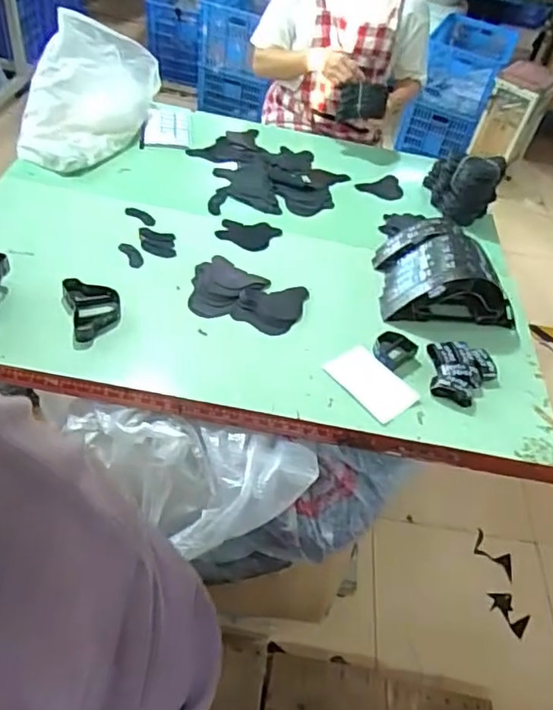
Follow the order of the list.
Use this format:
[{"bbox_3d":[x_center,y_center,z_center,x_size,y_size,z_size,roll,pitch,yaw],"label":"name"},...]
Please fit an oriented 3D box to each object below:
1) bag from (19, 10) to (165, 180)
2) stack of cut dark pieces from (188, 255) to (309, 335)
[{"bbox_3d":[-0.468,-0.622,1.346,0.231,0.238,0.358,28,56,15],"label":"bag"},{"bbox_3d":[-0.057,-0.123,1.165,0.222,0.033,0.167,10,53,3],"label":"stack of cut dark pieces"}]

